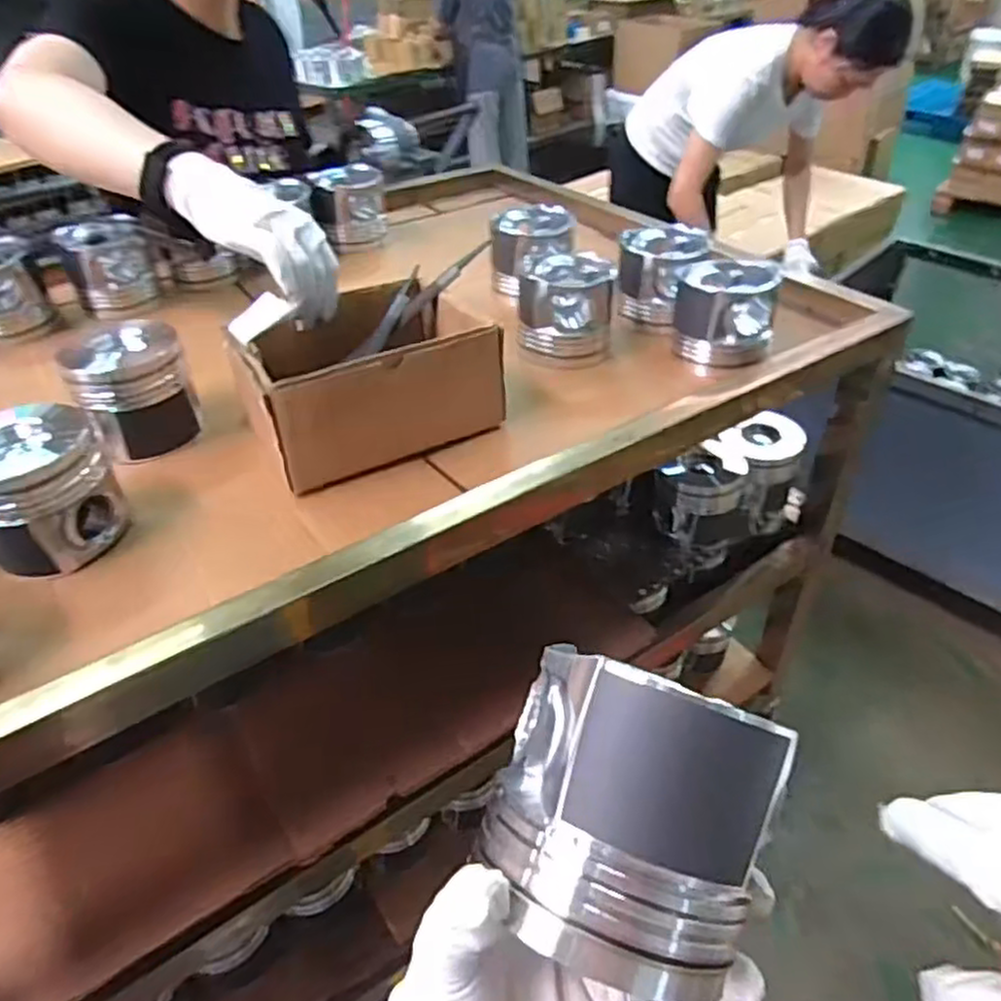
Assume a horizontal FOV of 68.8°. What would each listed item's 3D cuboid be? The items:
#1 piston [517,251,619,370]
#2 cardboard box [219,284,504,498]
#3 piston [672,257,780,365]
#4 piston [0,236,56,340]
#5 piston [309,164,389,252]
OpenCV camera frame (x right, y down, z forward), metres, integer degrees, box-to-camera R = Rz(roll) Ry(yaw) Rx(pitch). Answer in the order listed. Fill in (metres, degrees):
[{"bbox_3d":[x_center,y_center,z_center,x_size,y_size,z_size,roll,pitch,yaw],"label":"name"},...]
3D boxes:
[{"bbox_3d":[0.066,-0.193,0.745,0.097,0.088,0.097,2,40,4],"label":"piston"},{"bbox_3d":[-0.120,-0.116,0.640,0.195,0.090,0.177,-21,44,-22],"label":"cardboard box"},{"bbox_3d":[0.219,-0.185,0.716,0.098,0.078,0.087,12,42,15],"label":"piston"},{"bbox_3d":[-0.564,-0.235,0.823,0.090,0.089,0.083,-26,46,-26],"label":"piston"},{"bbox_3d":[-0.206,-0.401,1.002,0.095,0.088,0.079,-8,41,-8],"label":"piston"}]

